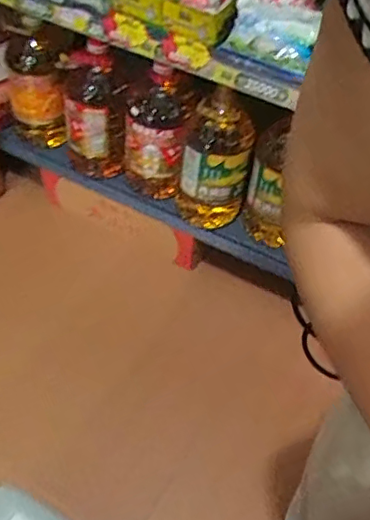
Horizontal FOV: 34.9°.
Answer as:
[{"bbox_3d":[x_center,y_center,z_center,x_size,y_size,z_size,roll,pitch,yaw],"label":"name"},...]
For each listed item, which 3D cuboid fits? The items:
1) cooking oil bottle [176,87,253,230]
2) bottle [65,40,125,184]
[{"bbox_3d":[0.067,-0.218,1.307,0.154,0.305,0.114,6,50,1],"label":"cooking oil bottle"},{"bbox_3d":[-0.216,-0.342,1.412,0.145,0.313,0.102,0,50,-3],"label":"bottle"}]

